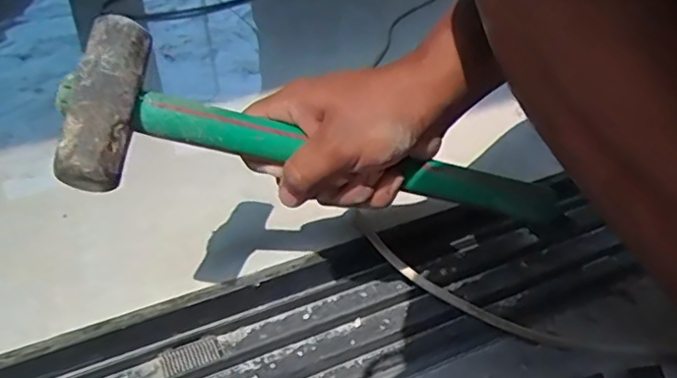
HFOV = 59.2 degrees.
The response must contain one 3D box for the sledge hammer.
[{"bbox_3d":[-0.018,-0.024,0.374,0.292,0.042,0.096,12,69,-19],"label":"sledge hammer"}]

